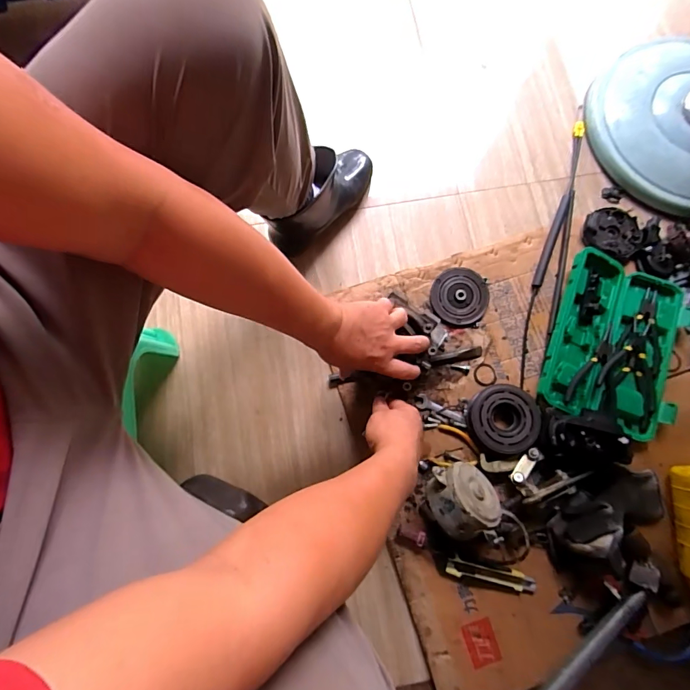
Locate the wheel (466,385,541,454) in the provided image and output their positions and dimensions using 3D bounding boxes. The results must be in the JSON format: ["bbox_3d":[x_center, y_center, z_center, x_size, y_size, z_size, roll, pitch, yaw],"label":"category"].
[{"bbox_3d":[0.260,0.122,0.680,0.110,0.041,0.107,0,78,0],"label":"wheel"}]

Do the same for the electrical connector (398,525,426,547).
[{"bbox_3d":[0.105,0.299,0.645,0.042,0.015,0.020,17,78,18],"label":"electrical connector"}]

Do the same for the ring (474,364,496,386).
[{"bbox_3d":[0.247,0.053,0.721,0.042,0.007,0.040,0,78,0],"label":"ring"}]

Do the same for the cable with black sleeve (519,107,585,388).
[{"bbox_3d":[0.393,-0.209,0.760,0.030,0.020,0.588,18,79,4],"label":"cable with black sleeve"}]

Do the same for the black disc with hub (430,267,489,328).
[{"bbox_3d":[0.207,-0.087,0.739,0.100,0.012,0.111,26,79,6],"label":"black disc with hub"}]

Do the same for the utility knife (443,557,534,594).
[{"bbox_3d":[0.228,0.360,0.642,0.137,0.019,0.028,14,78,3],"label":"utility knife"}]

